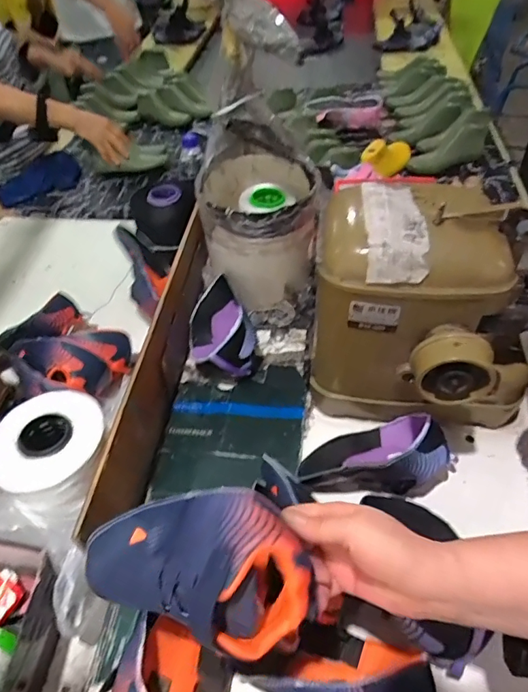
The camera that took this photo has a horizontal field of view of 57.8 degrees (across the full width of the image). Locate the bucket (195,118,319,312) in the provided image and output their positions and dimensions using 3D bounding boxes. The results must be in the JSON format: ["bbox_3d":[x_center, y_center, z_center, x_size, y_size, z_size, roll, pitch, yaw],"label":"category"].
[{"bbox_3d":[-0.006,-0.229,0.833,0.197,0.231,0.233,-5,47,1],"label":"bucket"}]

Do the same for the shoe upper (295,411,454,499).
[{"bbox_3d":[0.141,0.134,0.612,0.194,0.089,0.108,-10,47,-4],"label":"shoe upper"}]

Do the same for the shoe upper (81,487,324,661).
[{"bbox_3d":[-0.055,0.168,0.361,0.181,0.068,0.095,1,47,6],"label":"shoe upper"}]

